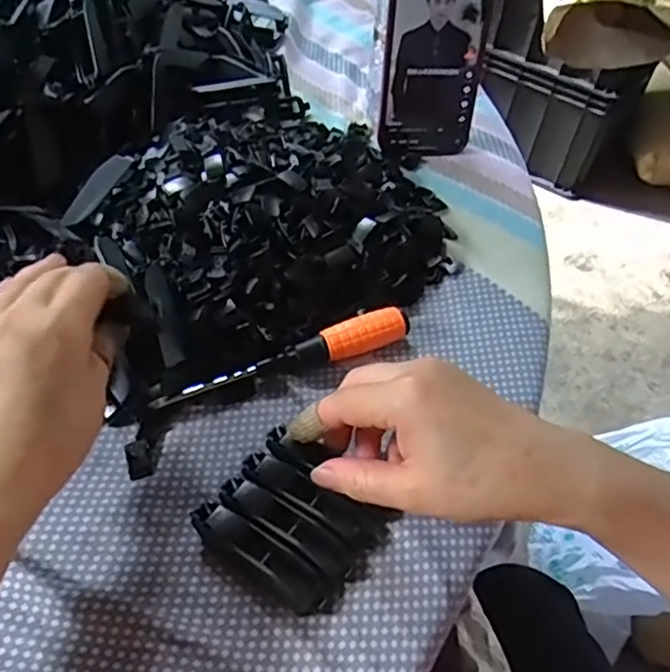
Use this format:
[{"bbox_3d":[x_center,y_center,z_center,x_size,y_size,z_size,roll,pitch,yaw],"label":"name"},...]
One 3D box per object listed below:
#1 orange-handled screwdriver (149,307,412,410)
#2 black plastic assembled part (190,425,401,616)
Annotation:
[{"bbox_3d":[-0.026,0.016,0.378,0.153,0.020,0.021,-19,53,-19],"label":"orange-handled screwdriver"},{"bbox_3d":[-0.020,0.090,0.319,0.077,0.019,0.069,33,55,22],"label":"black plastic assembled part"}]

